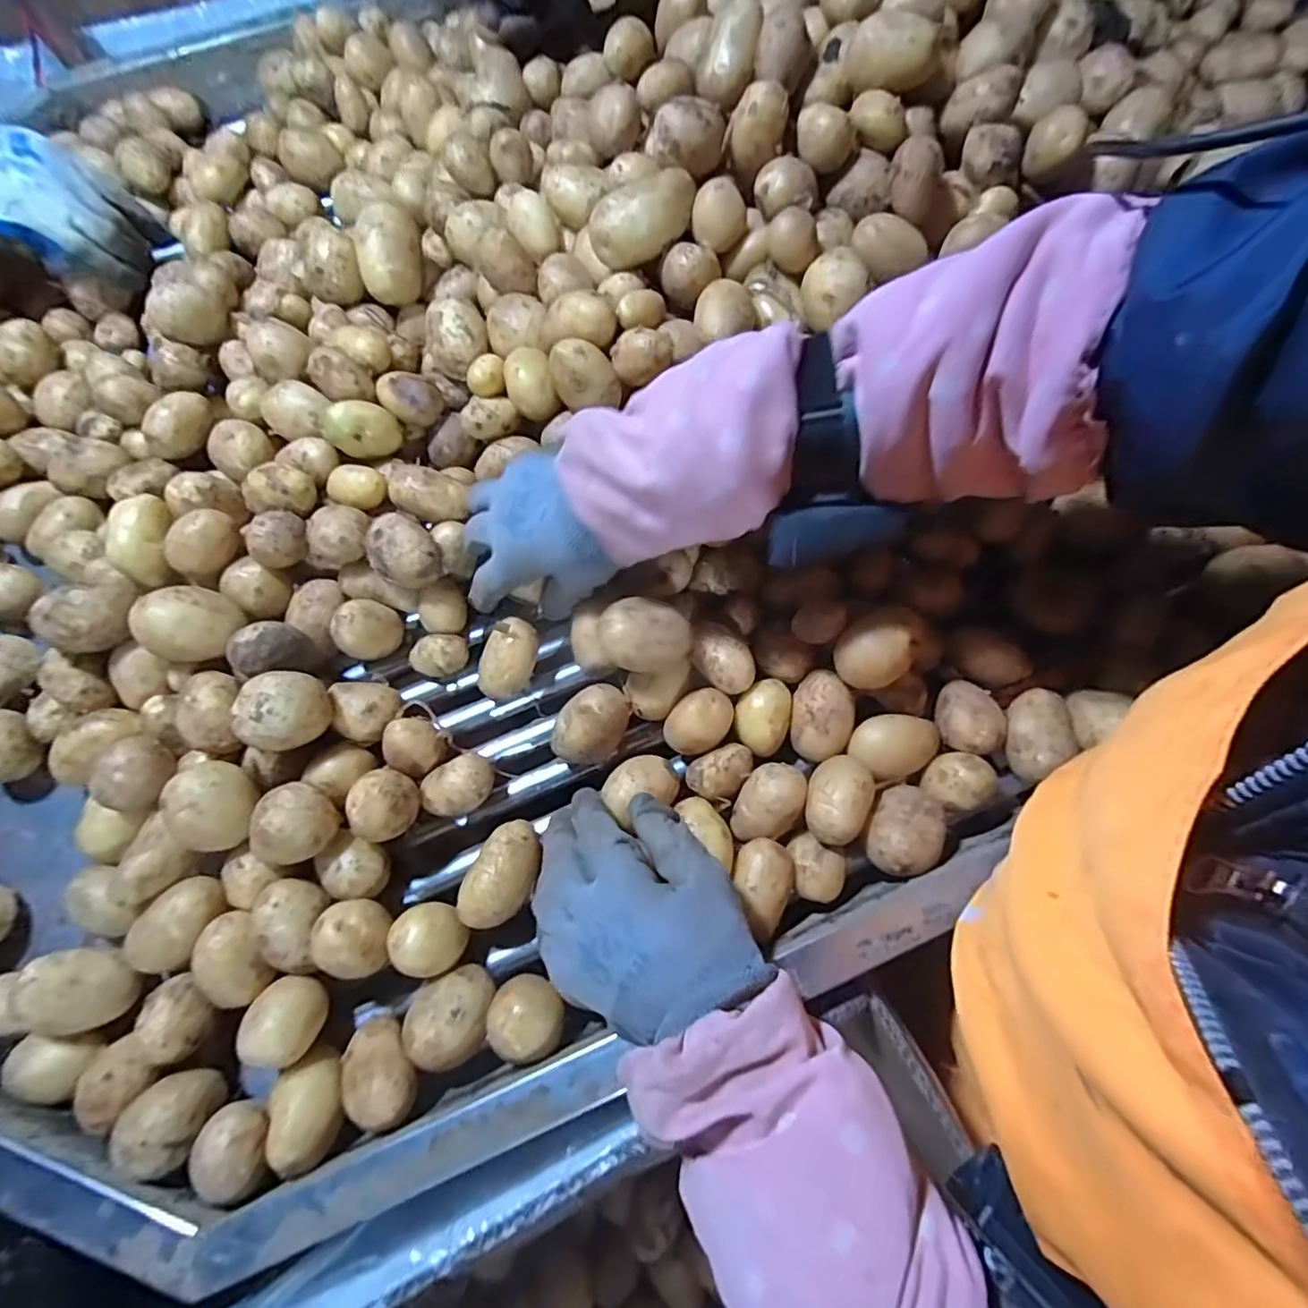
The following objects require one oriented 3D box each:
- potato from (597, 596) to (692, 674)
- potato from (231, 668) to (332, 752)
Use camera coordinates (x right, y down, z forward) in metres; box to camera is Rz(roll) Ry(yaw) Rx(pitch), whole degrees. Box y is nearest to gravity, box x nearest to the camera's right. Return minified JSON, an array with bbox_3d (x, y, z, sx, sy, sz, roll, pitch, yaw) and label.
[{"bbox_3d":[-0.006,-0.010,0.370,0.053,0.038,0.049,4,69,1],"label":"potato"},{"bbox_3d":[-0.221,0.036,0.363,0.043,0.039,0.047,0,69,-1],"label":"potato"}]

